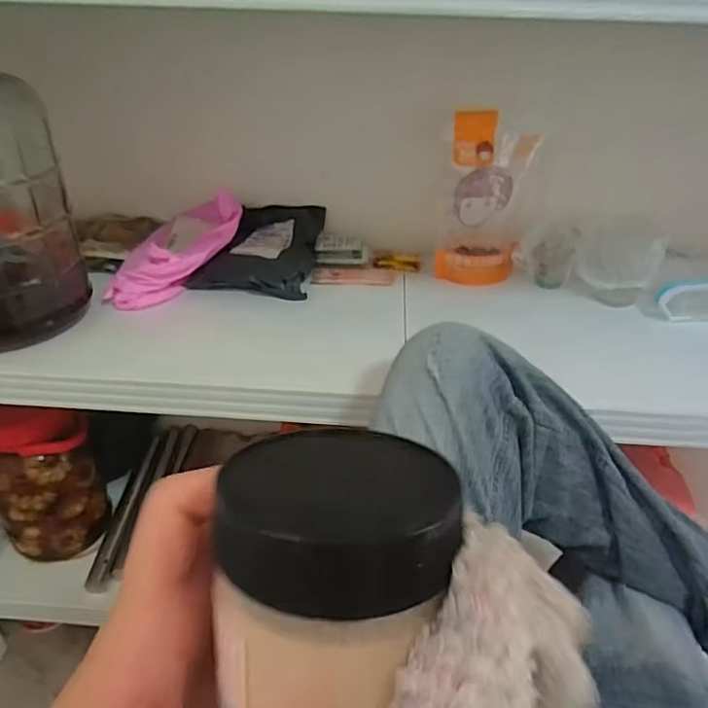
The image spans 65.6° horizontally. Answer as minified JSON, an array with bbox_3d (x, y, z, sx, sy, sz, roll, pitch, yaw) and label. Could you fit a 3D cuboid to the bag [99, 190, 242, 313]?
[{"bbox_3d":[-0.267,-0.171,0.832,0.125,0.077,0.259,11,46,14],"label":"bag"}]

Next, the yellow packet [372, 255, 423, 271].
[{"bbox_3d":[0.071,-0.153,0.914,0.077,0.022,0.022,4,33,4],"label":"yellow packet"}]

